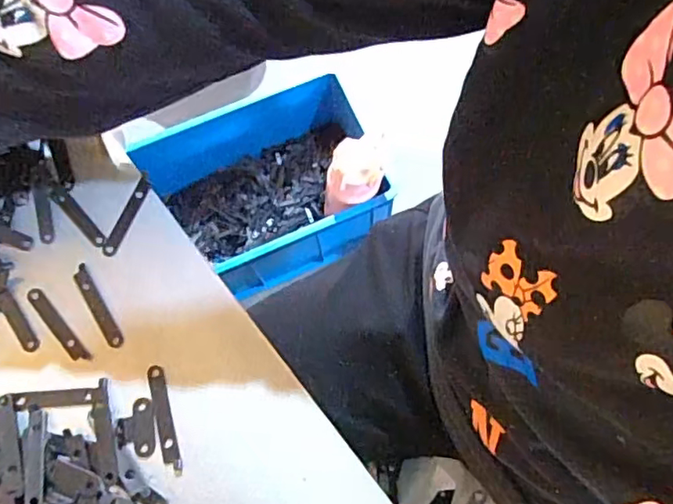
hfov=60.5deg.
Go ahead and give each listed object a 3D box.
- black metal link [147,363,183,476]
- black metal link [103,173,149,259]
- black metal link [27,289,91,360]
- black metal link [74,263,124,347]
[{"bbox_3d":[-0.090,0.087,0.299,0.009,0.004,0.056,-17,72,-3],"label":"black metal link"},{"bbox_3d":[-0.123,-0.022,0.340,0.009,0.005,0.053,21,74,9],"label":"black metal link"},{"bbox_3d":[-0.155,0.040,0.320,0.009,0.004,0.053,-42,75,-10],"label":"black metal link"},{"bbox_3d":[-0.134,0.030,0.322,0.008,0.004,0.054,-32,73,-8],"label":"black metal link"}]

